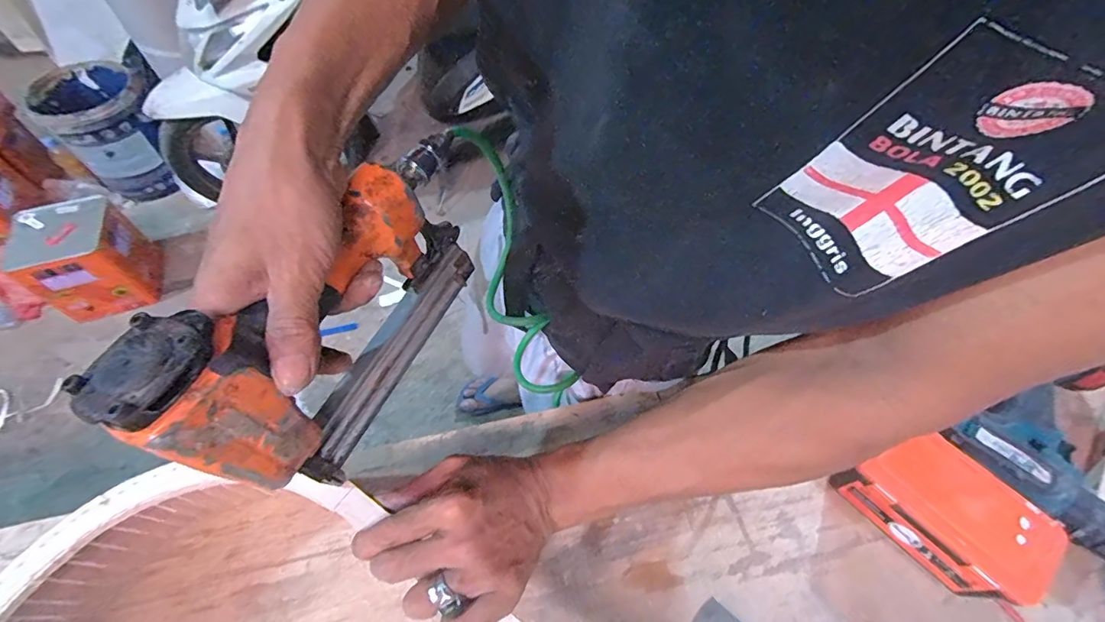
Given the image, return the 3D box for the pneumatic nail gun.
[{"bbox_3d":[-0.137,-0.003,0.319,0.056,0.147,0.240,20,58,13],"label":"pneumatic nail gun"}]

